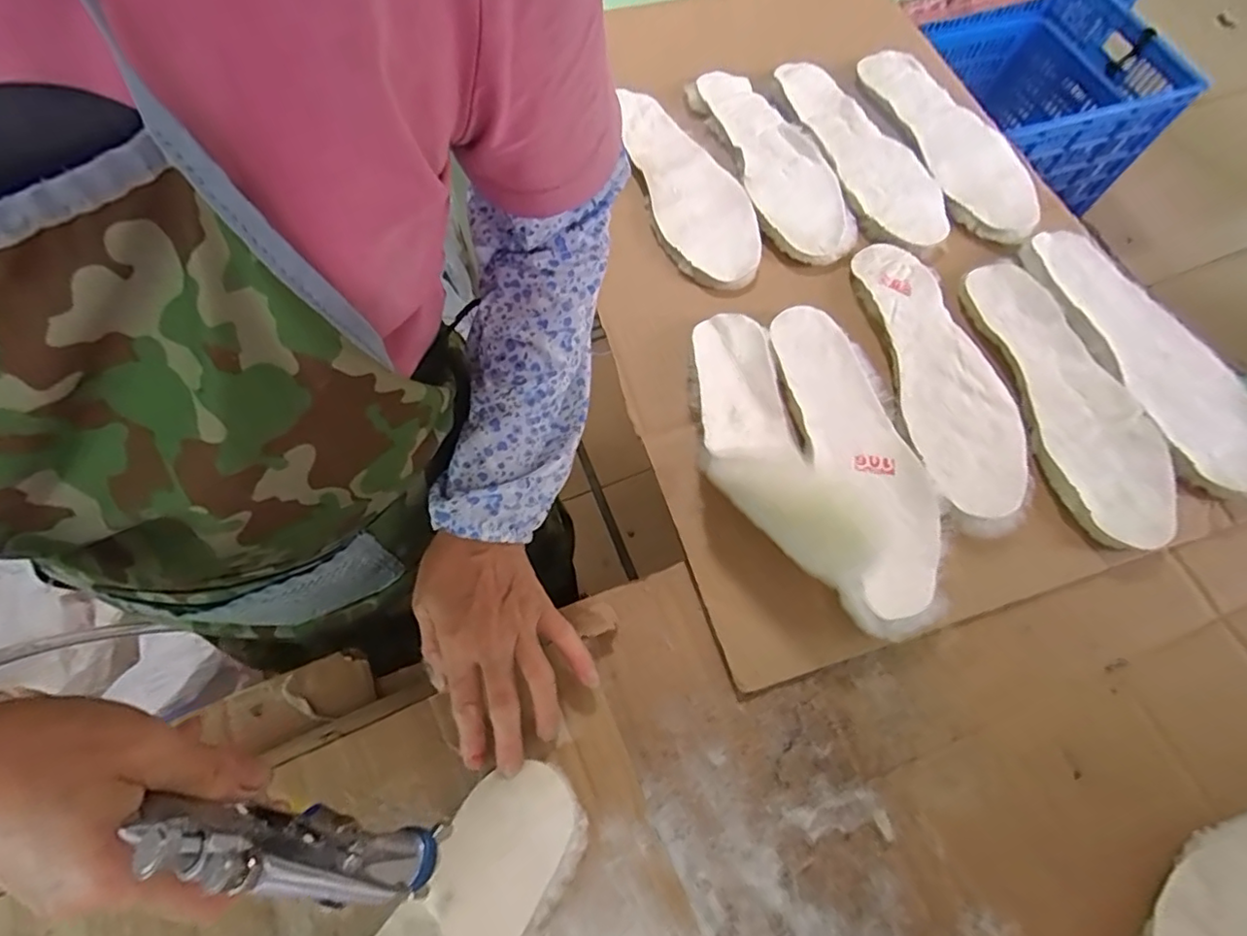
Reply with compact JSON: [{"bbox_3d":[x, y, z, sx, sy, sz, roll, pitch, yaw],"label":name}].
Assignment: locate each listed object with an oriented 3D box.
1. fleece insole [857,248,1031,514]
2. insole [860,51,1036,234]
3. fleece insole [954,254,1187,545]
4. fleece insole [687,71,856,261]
[{"bbox_3d":[0.281,-0.091,0.518,0.096,0.012,0.275,-5,63,-2],"label":"fleece insole"},{"bbox_3d":[0.351,-0.367,0.646,0.093,0.023,0.292,-12,66,-8],"label":"insole"},{"bbox_3d":[0.382,-0.067,0.510,0.095,0.011,0.272,-10,66,-2],"label":"fleece insole"},{"bbox_3d":[0.158,-0.321,0.617,0.093,0.015,0.270,-18,68,-7],"label":"fleece insole"}]

